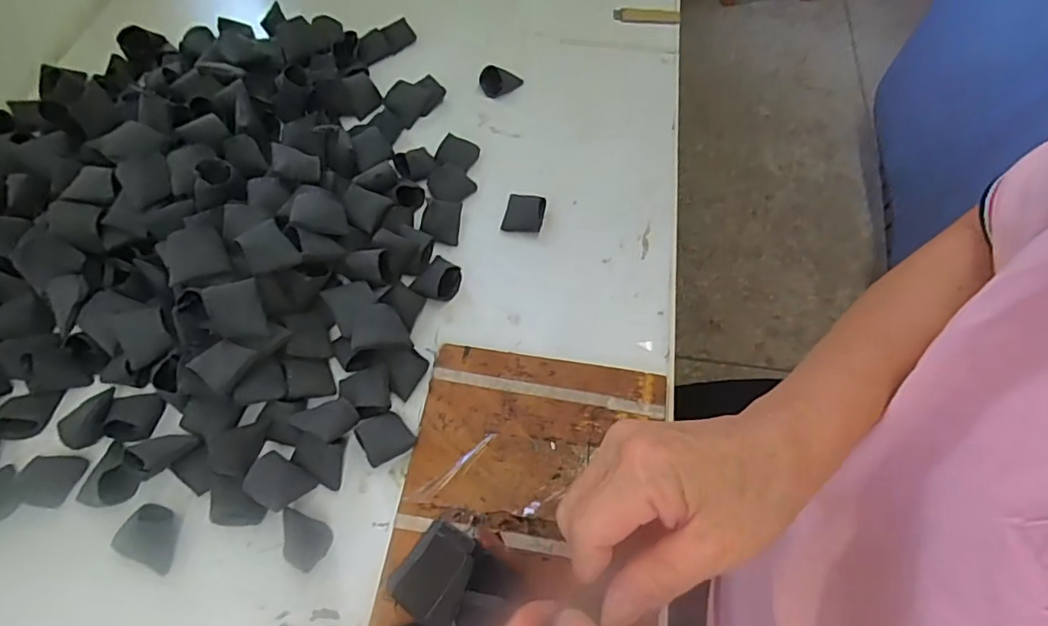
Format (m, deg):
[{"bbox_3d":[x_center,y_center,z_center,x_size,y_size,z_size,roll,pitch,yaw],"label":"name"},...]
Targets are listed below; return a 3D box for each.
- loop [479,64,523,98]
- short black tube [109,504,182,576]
[{"bbox_3d":[-0.025,-0.245,0.586,0.043,0.023,0.024,3,62,2],"label":"loop"},{"bbox_3d":[-0.254,0.152,0.379,0.041,0.013,0.034,20,63,11],"label":"short black tube"}]

